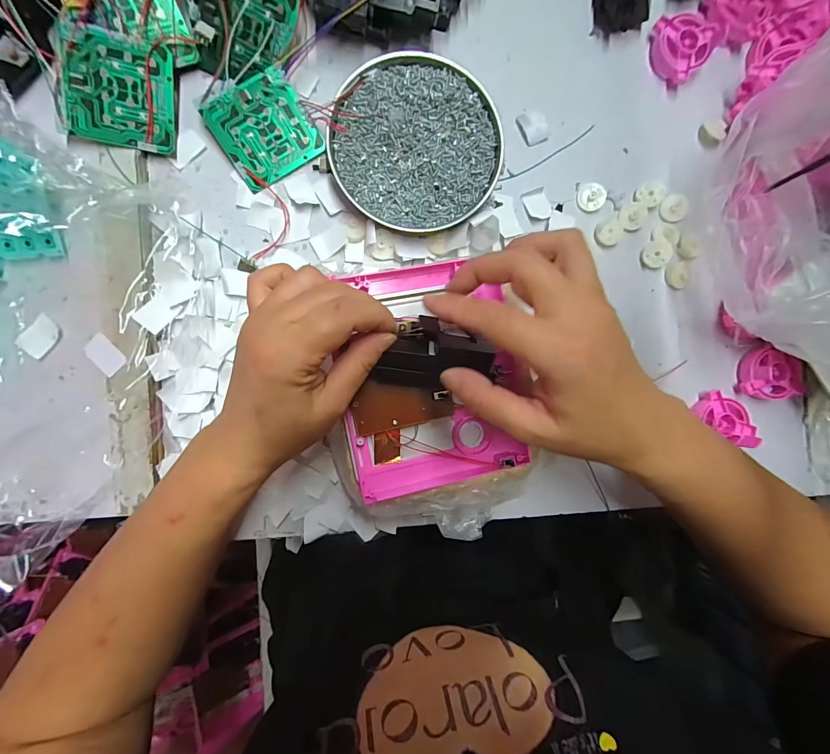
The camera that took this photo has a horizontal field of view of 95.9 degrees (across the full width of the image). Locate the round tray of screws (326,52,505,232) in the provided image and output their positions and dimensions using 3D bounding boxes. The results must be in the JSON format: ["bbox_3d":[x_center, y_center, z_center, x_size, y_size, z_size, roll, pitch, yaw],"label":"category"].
[{"bbox_3d":[0.001,-0.187,0.303,0.132,0.023,0.129,-5,92,-7],"label":"round tray of screws"}]

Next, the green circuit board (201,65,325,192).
[{"bbox_3d":[-0.120,-0.197,0.296,0.071,0.013,0.068,-36,95,-4],"label":"green circuit board"}]

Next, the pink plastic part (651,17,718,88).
[{"bbox_3d":[0.230,-0.288,0.324,0.046,0.021,0.051,-44,96,-4],"label":"pink plastic part"}]

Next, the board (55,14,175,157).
[{"bbox_3d":[-0.216,-0.209,0.274,0.069,0.006,0.070,4,107,-18],"label":"board"}]

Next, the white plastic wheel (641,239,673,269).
[{"bbox_3d":[0.215,-0.109,0.332,0.022,0.004,0.024,-2,83,16],"label":"white plastic wheel"}]

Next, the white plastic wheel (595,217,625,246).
[{"bbox_3d":[0.172,-0.128,0.330,0.025,0.006,0.023,0,92,-7],"label":"white plastic wheel"}]

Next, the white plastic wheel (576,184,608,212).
[{"bbox_3d":[0.157,-0.159,0.329,0.029,0.004,0.023,-32,95,-5],"label":"white plastic wheel"}]

